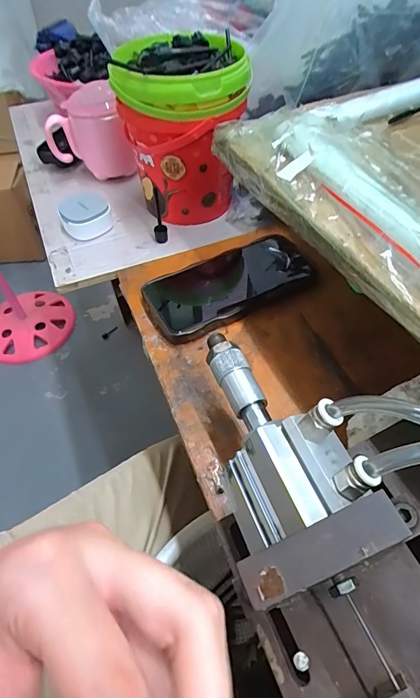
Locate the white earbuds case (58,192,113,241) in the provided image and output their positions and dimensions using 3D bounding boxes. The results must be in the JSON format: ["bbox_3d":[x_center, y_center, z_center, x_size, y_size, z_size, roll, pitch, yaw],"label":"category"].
[{"bbox_3d":[-0.147,-0.156,0.459,0.054,0.030,0.059,-21,56,-14],"label":"white earbuds case"}]

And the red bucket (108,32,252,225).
[{"bbox_3d":[-0.029,-0.228,0.428,0.124,0.162,0.124,-1,54,1],"label":"red bucket"}]

